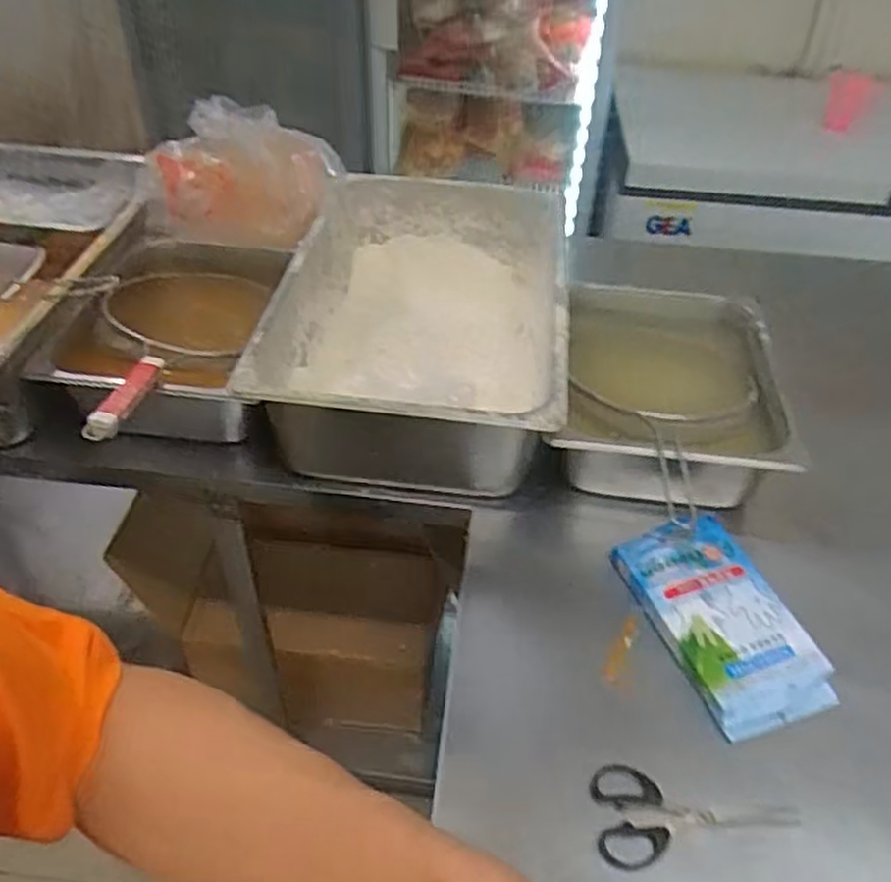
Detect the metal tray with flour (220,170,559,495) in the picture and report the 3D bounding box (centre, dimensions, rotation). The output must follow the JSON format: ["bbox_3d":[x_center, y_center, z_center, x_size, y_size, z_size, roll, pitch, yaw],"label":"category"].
[{"bbox_3d":[-0.030,-0.151,0.989,0.356,0.177,0.551,7,42,4],"label":"metal tray with flour"}]

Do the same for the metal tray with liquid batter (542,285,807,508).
[{"bbox_3d":[0.266,-0.046,0.909,0.247,0.120,0.320,8,42,5],"label":"metal tray with liquid batter"}]

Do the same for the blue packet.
[{"bbox_3d":[0.258,0.163,0.705,0.126,0.034,0.207,-12,44,-16],"label":"blue packet"}]

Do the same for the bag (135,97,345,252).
[{"bbox_3d":[-0.284,-0.365,1.012,0.263,0.171,0.151,-4,43,-8],"label":"bag"}]

